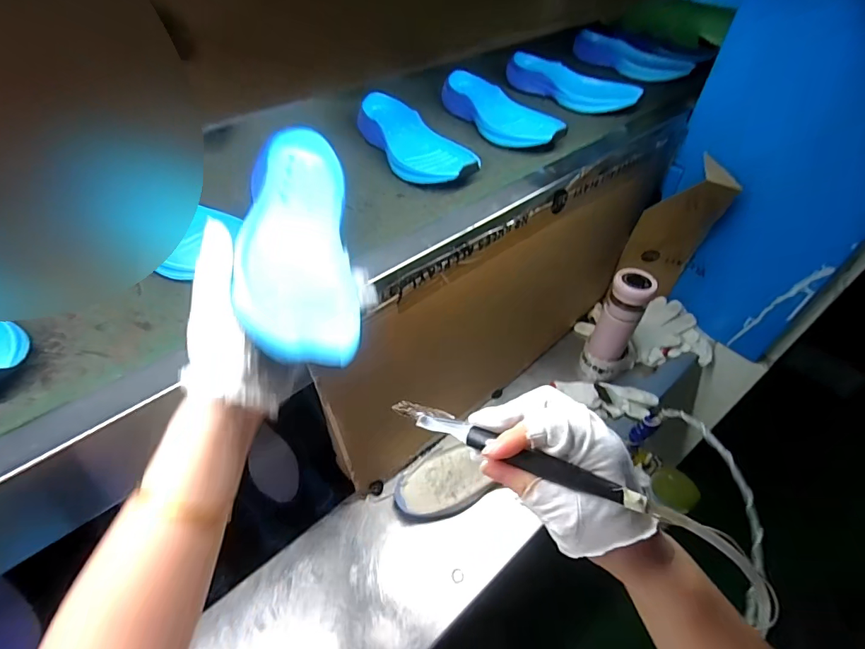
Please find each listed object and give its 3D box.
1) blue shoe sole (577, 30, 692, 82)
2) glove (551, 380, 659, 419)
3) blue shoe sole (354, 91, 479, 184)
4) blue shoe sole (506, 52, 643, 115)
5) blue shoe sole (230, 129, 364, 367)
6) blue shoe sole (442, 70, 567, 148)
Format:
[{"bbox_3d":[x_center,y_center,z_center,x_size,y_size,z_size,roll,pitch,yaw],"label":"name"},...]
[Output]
[{"bbox_3d":[0.383,-0.535,0.874,0.111,0.029,0.265,-18,44,-21],"label":"blue shoe sole"},{"bbox_3d":[0.322,0.132,0.813,0.183,0.029,0.066,6,41,6],"label":"glove"},{"bbox_3d":[-0.027,-0.252,0.605,0.086,0.044,0.229,-22,46,-25],"label":"blue shoe sole"},{"bbox_3d":[0.231,-0.413,0.757,0.086,0.032,0.241,-29,54,-24],"label":"blue shoe sole"},{"bbox_3d":[-0.107,-0.079,0.354,0.076,0.044,0.236,-7,59,-7],"label":"blue shoe sole"},{"bbox_3d":[0.103,-0.328,0.675,0.086,0.045,0.234,-22,45,-24],"label":"blue shoe sole"}]

